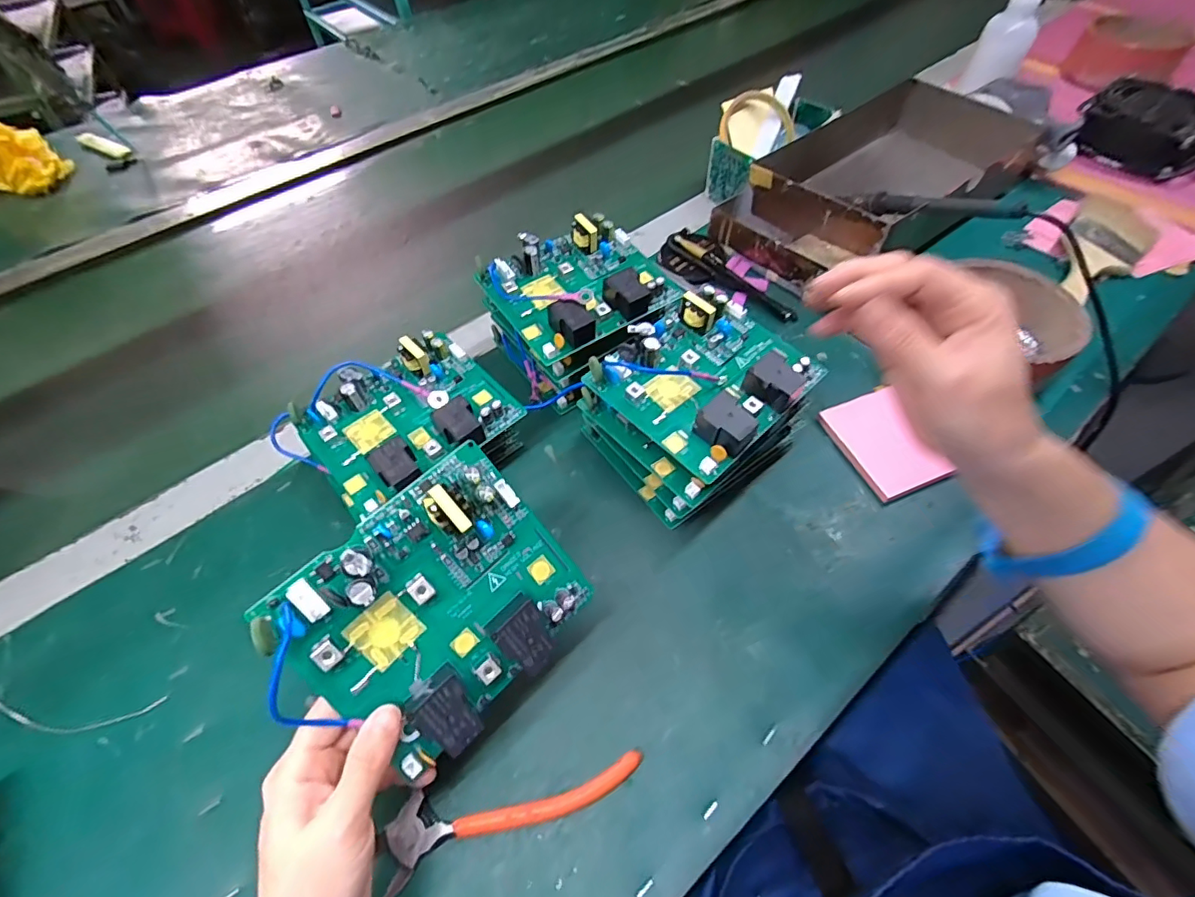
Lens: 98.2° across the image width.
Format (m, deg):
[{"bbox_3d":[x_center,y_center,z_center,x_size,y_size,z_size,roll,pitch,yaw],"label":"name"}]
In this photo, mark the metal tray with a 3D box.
[{"bbox_3d":[0.302,-0.287,0.551,0.346,0.068,0.175,-35,60,-19],"label":"metal tray"}]

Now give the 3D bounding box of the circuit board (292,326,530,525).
[{"bbox_3d":[-0.135,-0.024,0.368,0.104,0.028,0.132,38,65,26],"label":"circuit board"}]

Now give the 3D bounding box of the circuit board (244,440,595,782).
[{"bbox_3d":[-0.079,0.080,0.257,0.136,0.022,0.111,-42,101,-21],"label":"circuit board"}]

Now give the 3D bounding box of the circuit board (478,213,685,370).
[{"bbox_3d":[-0.015,-0.136,0.411,0.132,0.032,0.109,-31,59,-17],"label":"circuit board"}]

